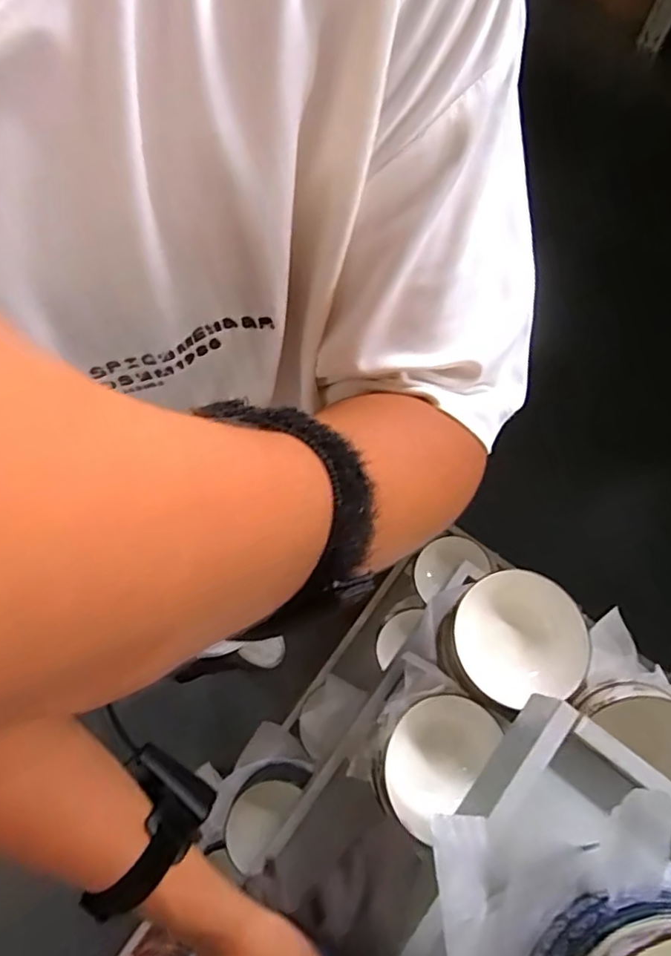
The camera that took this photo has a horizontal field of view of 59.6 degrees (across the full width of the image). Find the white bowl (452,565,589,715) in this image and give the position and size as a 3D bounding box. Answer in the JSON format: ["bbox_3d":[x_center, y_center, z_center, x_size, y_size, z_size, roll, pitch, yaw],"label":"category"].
[{"bbox_3d":[0.214,0.187,0.693,0.136,0.049,0.147,0,75,2],"label":"white bowl"}]

